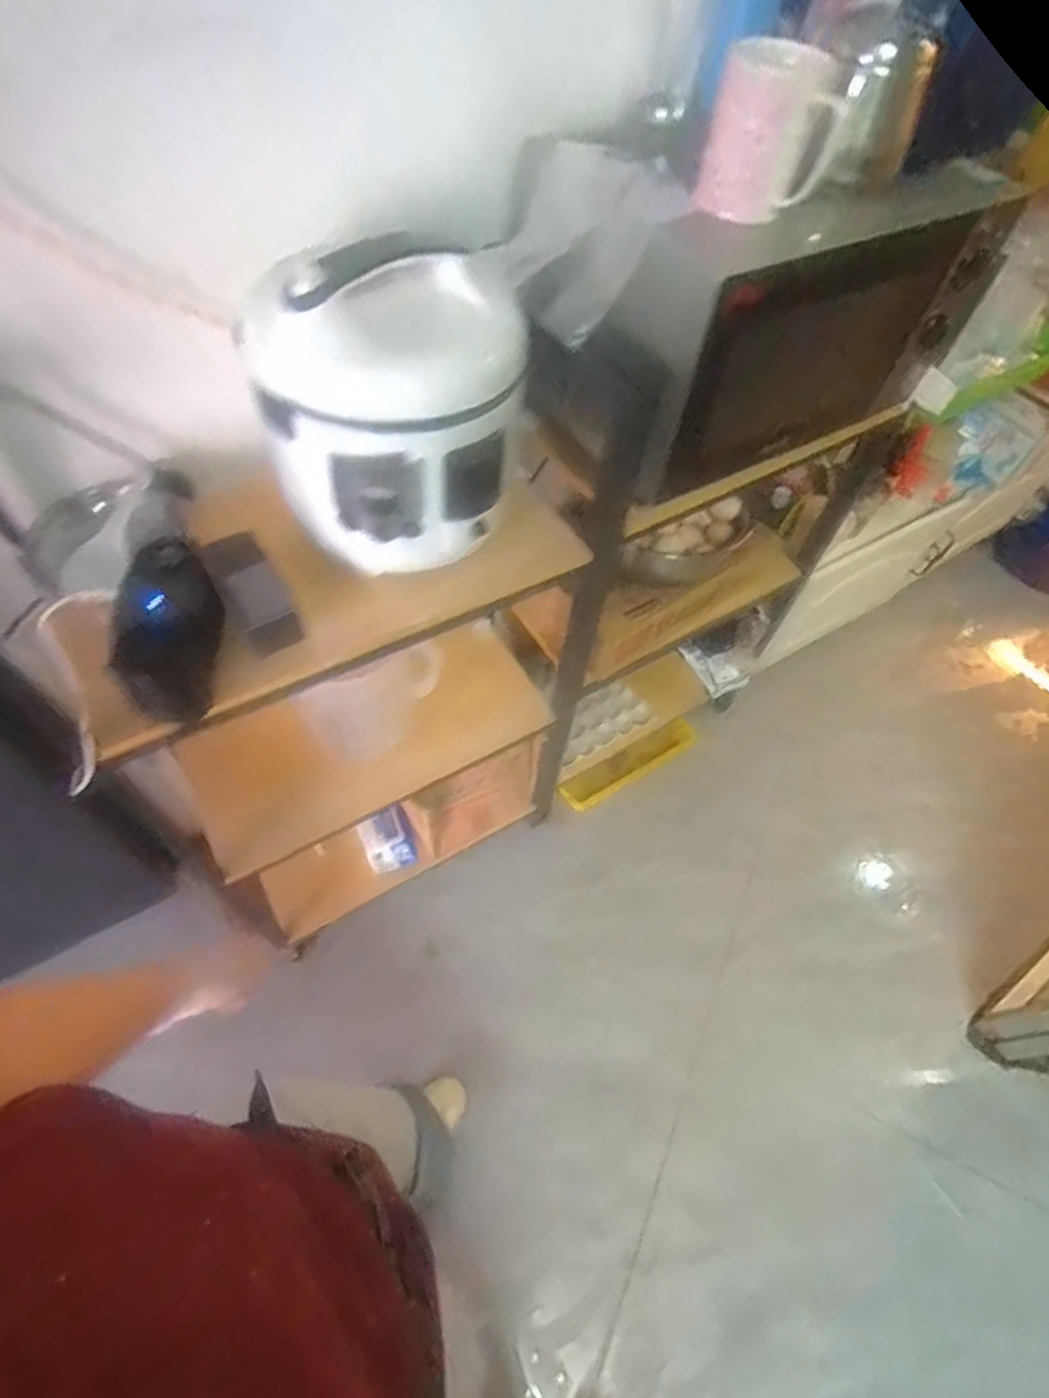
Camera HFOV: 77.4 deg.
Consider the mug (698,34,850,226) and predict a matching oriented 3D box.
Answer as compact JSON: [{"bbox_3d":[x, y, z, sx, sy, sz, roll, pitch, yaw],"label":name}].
[{"bbox_3d":[0.215,-0.491,0.571,0.083,0.115,0.073,-11,60,-13],"label":"mug"}]

